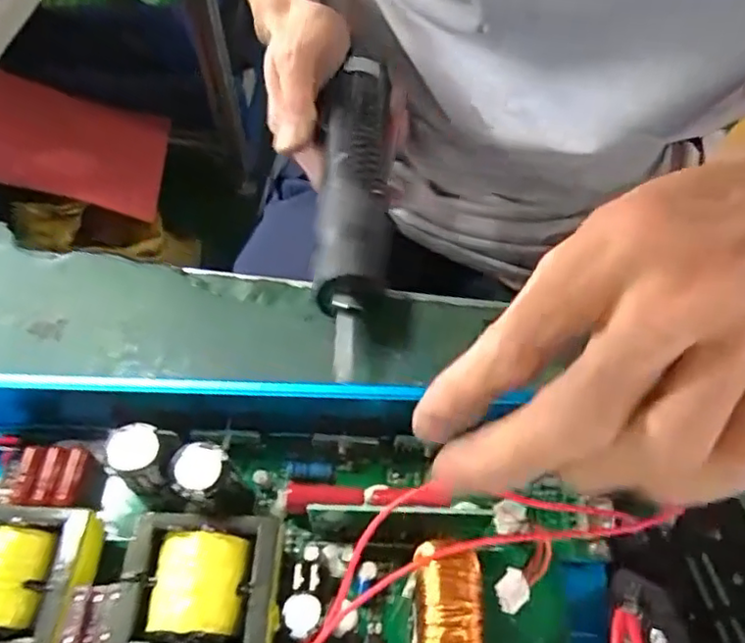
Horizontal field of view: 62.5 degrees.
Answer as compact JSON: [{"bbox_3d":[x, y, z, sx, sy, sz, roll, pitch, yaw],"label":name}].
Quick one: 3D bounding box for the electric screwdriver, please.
[{"bbox_3d":[-0.010,-0.066,0.311,0.033,0.026,0.215,1,55,1],"label":"electric screwdriver"}]

